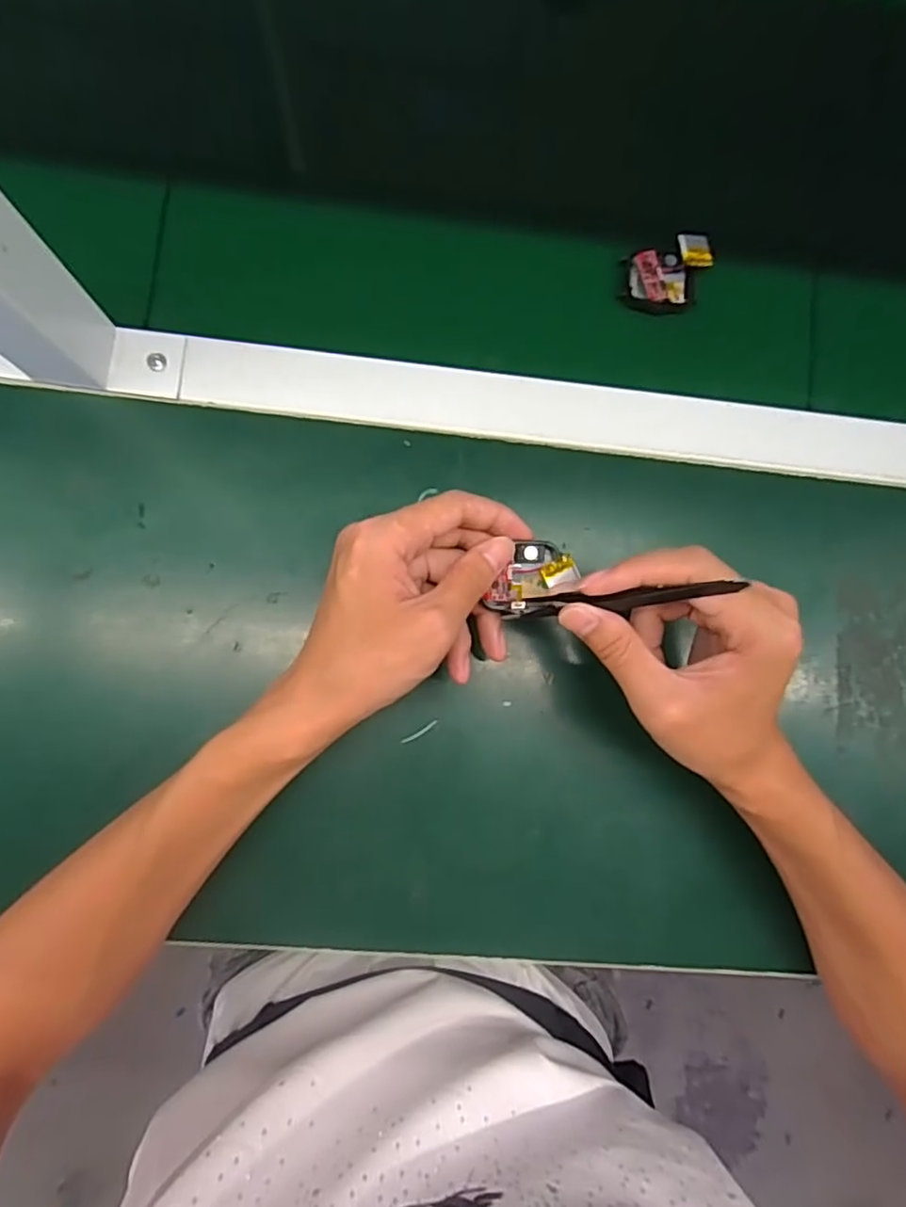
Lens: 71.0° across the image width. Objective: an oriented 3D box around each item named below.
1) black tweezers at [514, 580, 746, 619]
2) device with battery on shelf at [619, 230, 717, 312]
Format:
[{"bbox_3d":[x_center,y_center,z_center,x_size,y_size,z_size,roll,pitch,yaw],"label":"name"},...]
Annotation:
[{"bbox_3d":[0.074,-0.001,0.292,0.102,0.015,0.010,-6,84,35],"label":"black tweezers"},{"bbox_3d":[0.136,-0.206,0.398,0.057,0.016,0.042,-23,87,-6],"label":"device with battery on shelf"}]

